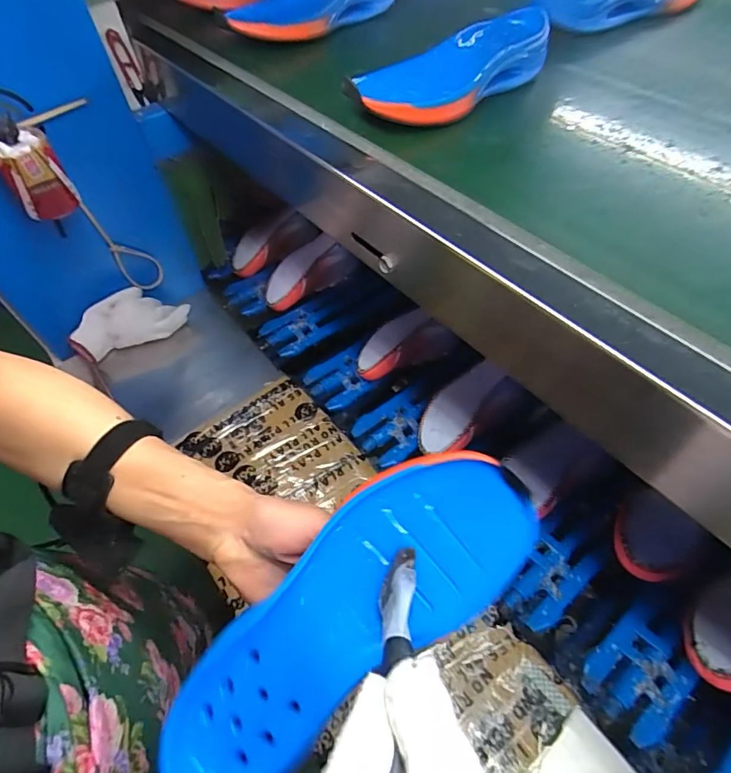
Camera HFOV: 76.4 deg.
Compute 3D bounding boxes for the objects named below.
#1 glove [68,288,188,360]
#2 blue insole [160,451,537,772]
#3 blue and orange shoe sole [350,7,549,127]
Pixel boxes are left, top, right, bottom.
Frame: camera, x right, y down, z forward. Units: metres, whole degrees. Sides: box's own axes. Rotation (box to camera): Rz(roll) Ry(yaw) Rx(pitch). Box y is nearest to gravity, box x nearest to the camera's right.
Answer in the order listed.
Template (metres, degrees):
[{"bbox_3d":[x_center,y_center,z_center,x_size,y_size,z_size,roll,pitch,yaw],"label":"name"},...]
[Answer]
[{"bbox_3d":[-0.394,-0.116,0.789,0.178,0.074,0.085,-14,54,-10],"label":"glove"},{"bbox_3d":[-0.012,0.134,0.273,0.243,0.031,0.088,-40,60,-3],"label":"blue insole"},{"bbox_3d":[0.088,-0.309,0.460,0.229,0.051,0.108,-21,55,-15],"label":"blue and orange shoe sole"}]

